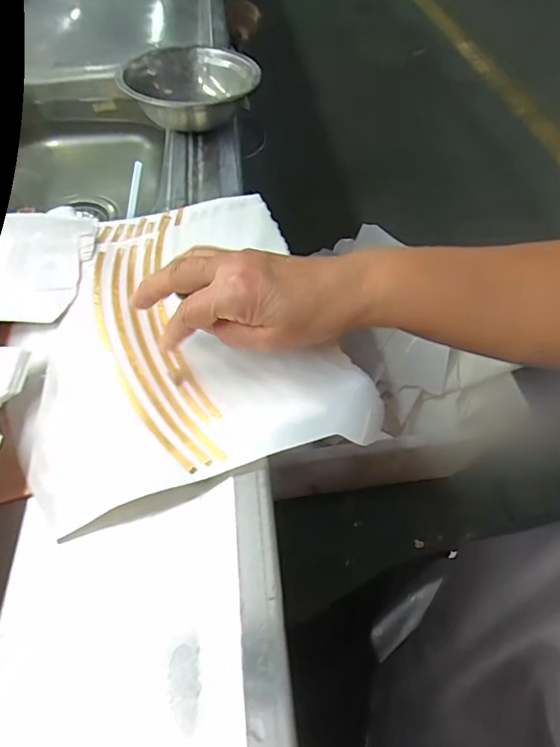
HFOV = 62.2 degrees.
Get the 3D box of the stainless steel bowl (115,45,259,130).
[{"bbox_3d":[-0.103,-0.353,0.578,0.138,0.050,0.160,33,60,20],"label":"stainless steel bowl"}]

